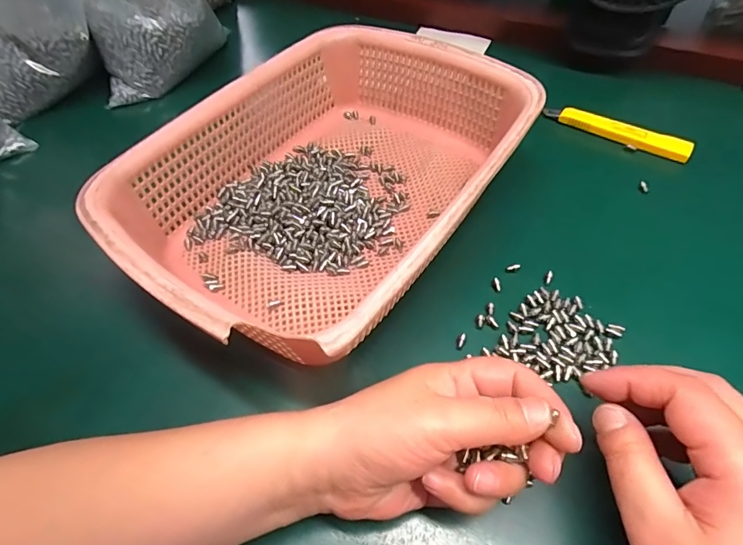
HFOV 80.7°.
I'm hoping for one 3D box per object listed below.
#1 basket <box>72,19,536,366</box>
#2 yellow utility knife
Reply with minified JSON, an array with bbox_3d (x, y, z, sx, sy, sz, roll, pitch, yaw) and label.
[{"bbox_3d":[-0.026,-0.069,0.323,0.209,0.077,0.290,29,61,22],"label":"basket"},{"bbox_3d":[0.224,-0.131,0.402,0.126,0.012,0.023,26,60,21],"label":"yellow utility knife"}]

